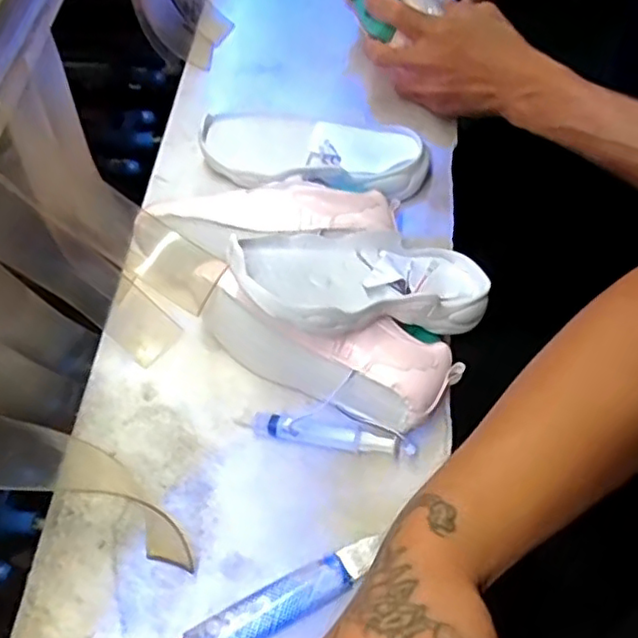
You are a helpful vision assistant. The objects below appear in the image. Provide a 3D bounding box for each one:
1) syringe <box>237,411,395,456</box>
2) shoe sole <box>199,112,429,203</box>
[{"bbox_3d":[-0.002,0.085,0.492,0.118,0.018,0.024,11,62,9],"label":"syringe"},{"bbox_3d":[-0.005,-0.155,0.612,0.208,0.033,0.084,12,63,9],"label":"shoe sole"}]

